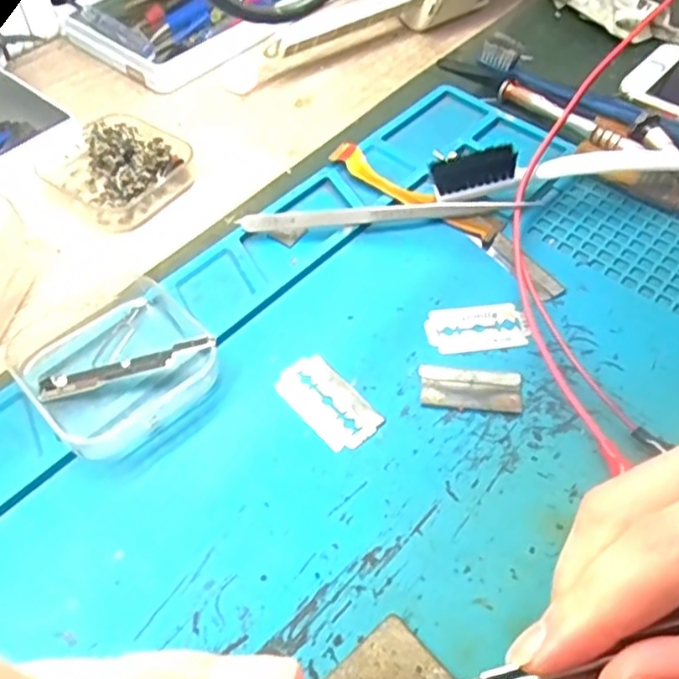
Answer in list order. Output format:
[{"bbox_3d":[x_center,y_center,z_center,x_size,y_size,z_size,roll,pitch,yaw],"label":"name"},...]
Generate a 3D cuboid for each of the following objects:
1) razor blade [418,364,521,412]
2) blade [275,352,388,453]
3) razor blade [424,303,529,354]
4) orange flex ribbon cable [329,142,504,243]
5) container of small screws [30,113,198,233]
[{"bbox_3d":[0.051,0.018,0.254,0.038,0.004,0.019,5,53,3],"label":"razor blade"},{"bbox_3d":[-0.005,0.023,0.250,0.024,0.004,0.043,-36,61,-25],"label":"blade"},{"bbox_3d":[0.056,-0.006,0.272,0.040,0.004,0.023,-6,53,-5],"label":"razor blade"},{"bbox_3d":[0.035,-0.071,0.316,0.089,0.011,0.016,31,58,21],"label":"orange flex ribbon cable"},{"bbox_3d":[-0.110,-0.088,0.327,0.065,0.019,0.055,31,58,21],"label":"container of small screws"}]

